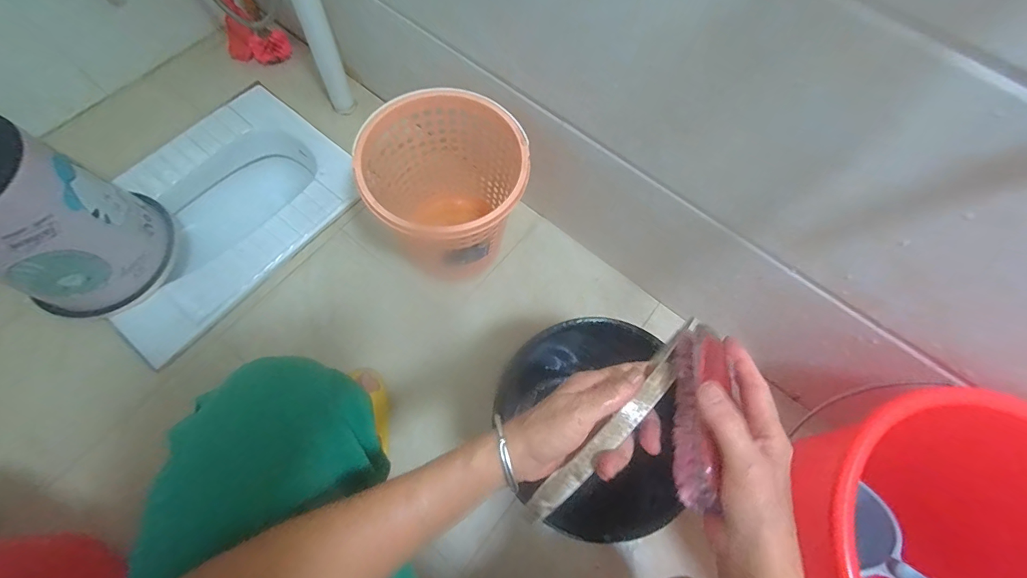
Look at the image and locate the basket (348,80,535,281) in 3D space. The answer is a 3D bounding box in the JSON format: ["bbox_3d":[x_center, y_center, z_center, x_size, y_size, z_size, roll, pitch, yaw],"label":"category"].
[{"bbox_3d":[-0.112,-0.146,0.773,0.243,0.280,0.240,1,69,-2],"label":"basket"}]

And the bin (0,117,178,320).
[{"bbox_3d":[-0.773,-0.107,0.721,0.222,0.277,0.232,25,70,7],"label":"bin"}]

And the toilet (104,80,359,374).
[{"bbox_3d":[-0.617,-0.144,0.956,0.405,0.157,0.536,39,72,12],"label":"toilet"}]

